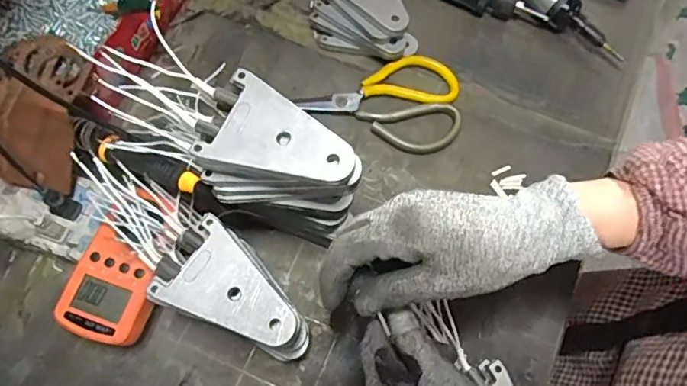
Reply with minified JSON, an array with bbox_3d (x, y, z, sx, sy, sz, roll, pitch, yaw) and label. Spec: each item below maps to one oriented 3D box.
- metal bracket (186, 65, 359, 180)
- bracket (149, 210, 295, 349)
[{"bbox_3d":[-0.041,-0.037,0.357,0.098,0.006,0.063,23,72,5],"label":"metal bracket"},{"bbox_3d":[-0.078,0.070,0.377,0.098,0.005,0.067,35,74,8],"label":"bracket"}]

